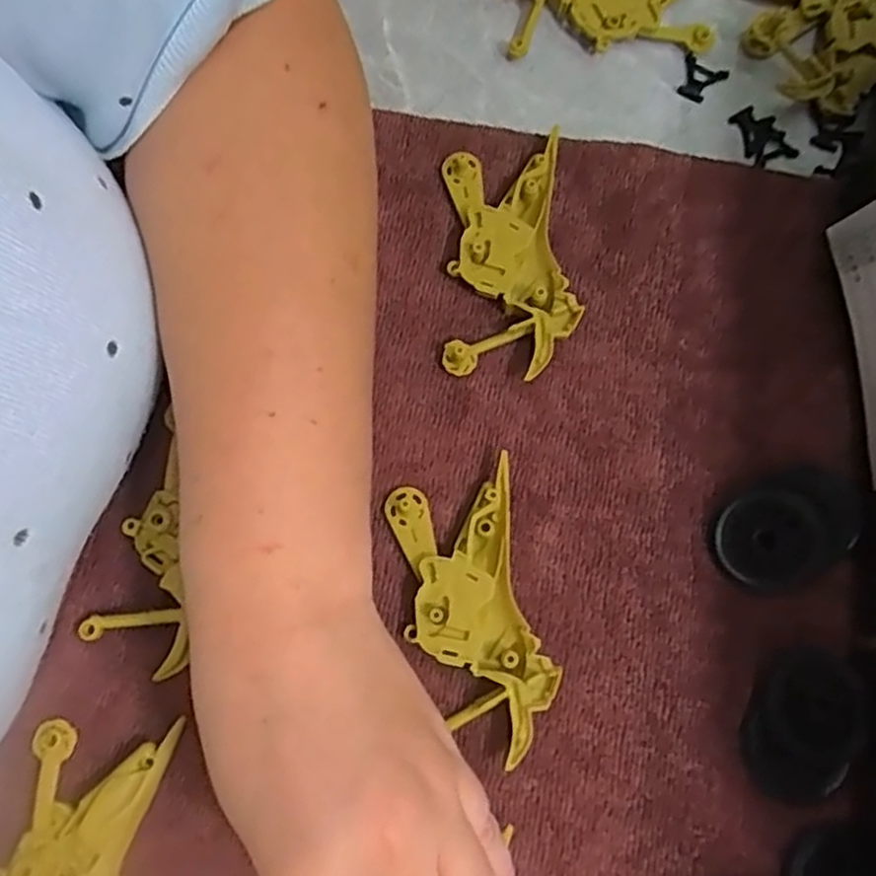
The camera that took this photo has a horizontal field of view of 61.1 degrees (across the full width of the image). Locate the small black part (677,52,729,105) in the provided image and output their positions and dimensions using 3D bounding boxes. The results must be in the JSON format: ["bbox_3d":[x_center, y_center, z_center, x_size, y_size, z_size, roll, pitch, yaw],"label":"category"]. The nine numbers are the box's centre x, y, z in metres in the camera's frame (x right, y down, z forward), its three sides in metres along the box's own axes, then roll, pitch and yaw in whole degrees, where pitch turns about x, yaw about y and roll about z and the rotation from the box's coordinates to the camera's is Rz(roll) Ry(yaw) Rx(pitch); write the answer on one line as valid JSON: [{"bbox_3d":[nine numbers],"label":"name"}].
[{"bbox_3d":[0.119,-0.161,0.337,0.020,0.005,0.019,23,77,4],"label":"small black part"}]

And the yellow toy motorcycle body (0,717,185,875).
[{"bbox_3d":[-0.123,0.146,0.248,0.049,0.012,0.098,15,77,2],"label":"yellow toy motorcycle body"}]

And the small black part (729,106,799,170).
[{"bbox_3d":[0.144,-0.134,0.329,0.021,0.006,0.028,-19,78,-6],"label":"small black part"}]

